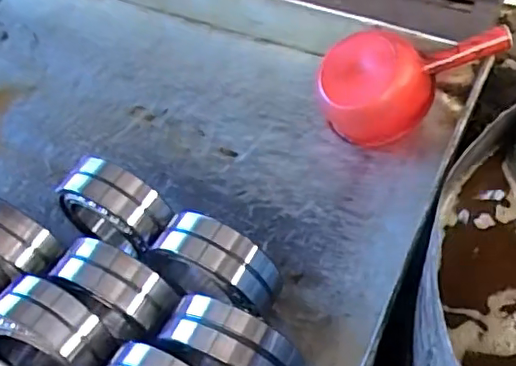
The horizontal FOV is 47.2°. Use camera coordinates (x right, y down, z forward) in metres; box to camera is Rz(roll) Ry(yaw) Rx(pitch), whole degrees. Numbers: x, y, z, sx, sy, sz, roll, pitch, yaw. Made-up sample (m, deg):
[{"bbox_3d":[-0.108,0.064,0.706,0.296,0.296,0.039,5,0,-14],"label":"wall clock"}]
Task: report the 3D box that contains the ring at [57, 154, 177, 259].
[{"bbox_3d":[-0.183,0.042,0.793,0.144,0.131,0.075,23,59,21],"label":"ring"}]

